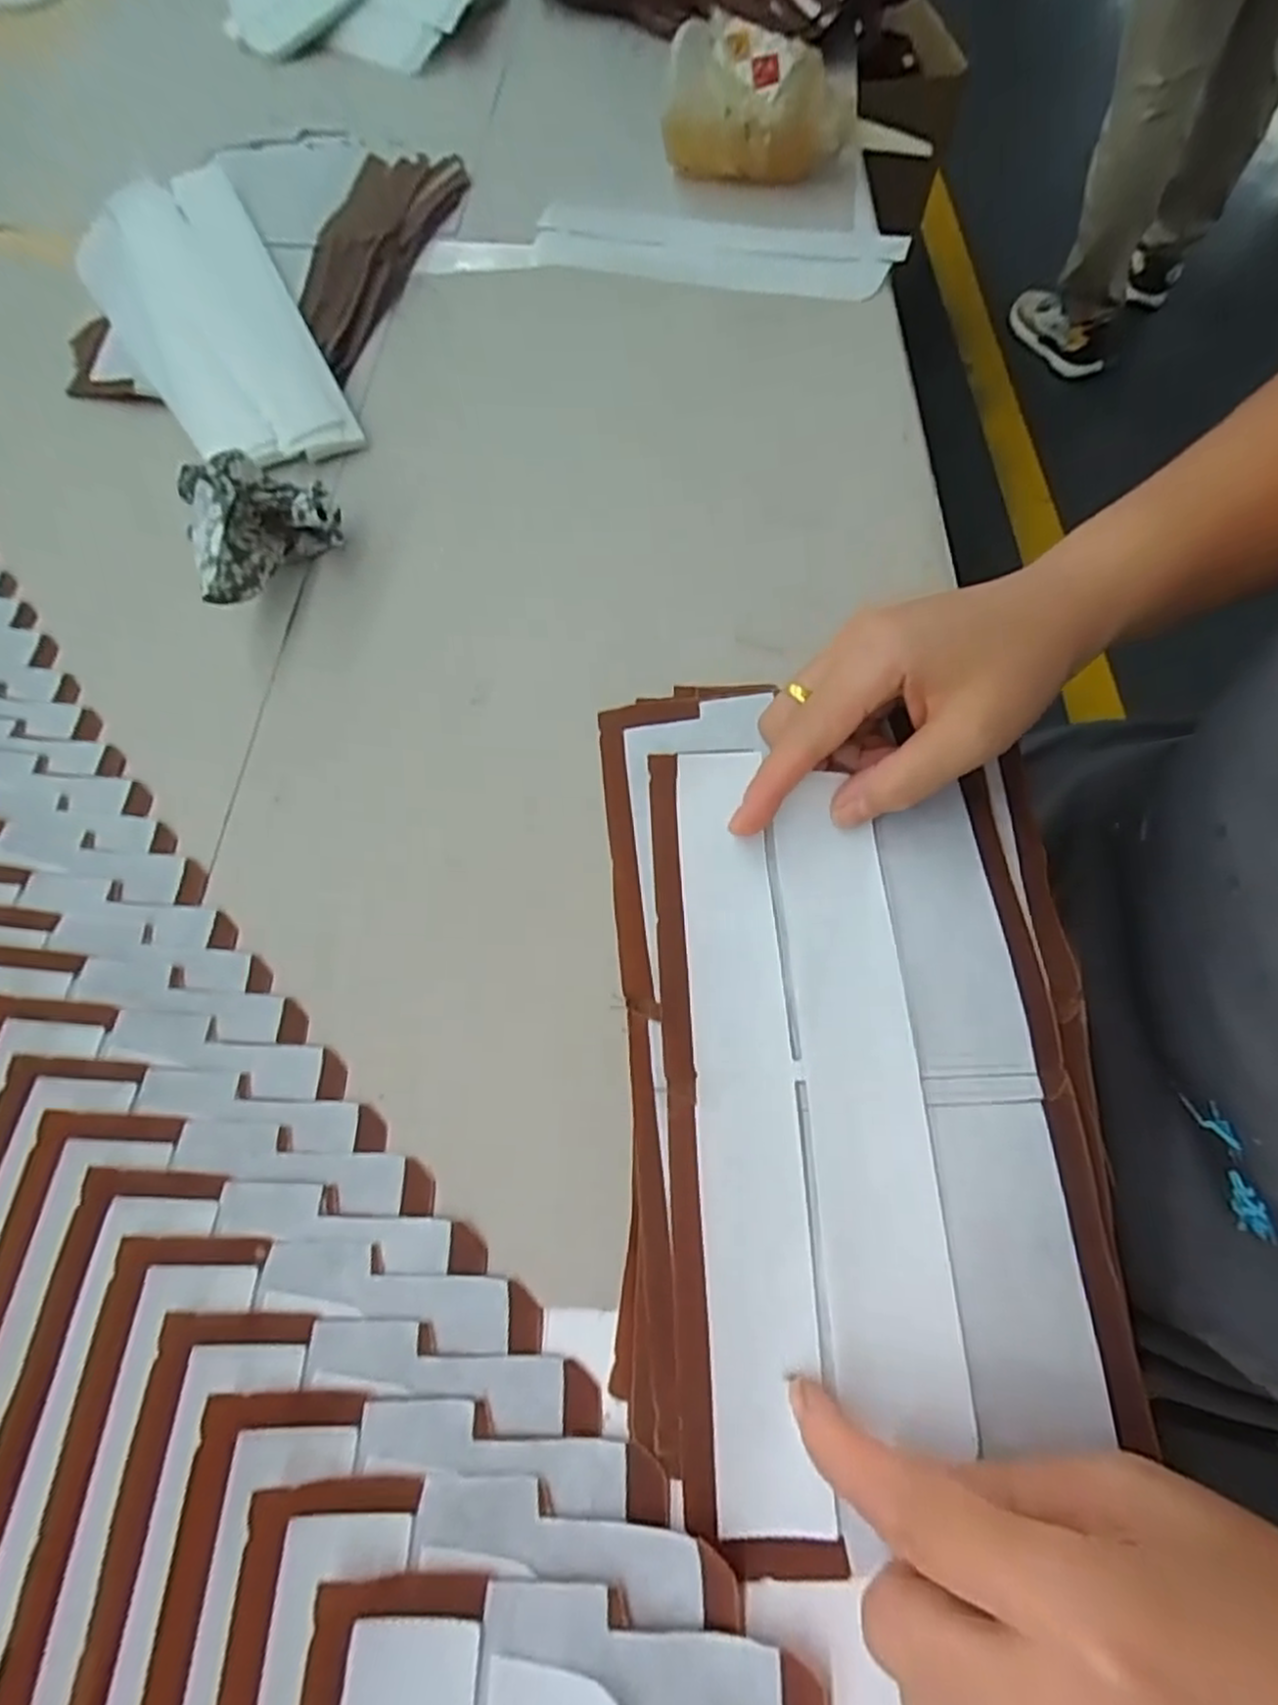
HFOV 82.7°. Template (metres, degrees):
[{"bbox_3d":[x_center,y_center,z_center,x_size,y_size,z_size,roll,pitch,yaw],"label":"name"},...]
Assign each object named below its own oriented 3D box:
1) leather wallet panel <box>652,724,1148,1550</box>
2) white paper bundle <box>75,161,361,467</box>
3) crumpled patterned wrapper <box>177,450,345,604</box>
[{"bbox_3d":[0.070,0.069,0.229,0.122,0.008,0.223,-3,67,3],"label":"leather wallet panel"},{"bbox_3d":[-0.242,-0.295,0.404,0.101,0.035,0.237,-27,67,-11],"label":"white paper bundle"},{"bbox_3d":[-0.174,-0.145,0.322,0.039,0.041,0.073,31,70,14],"label":"crumpled patterned wrapper"}]

